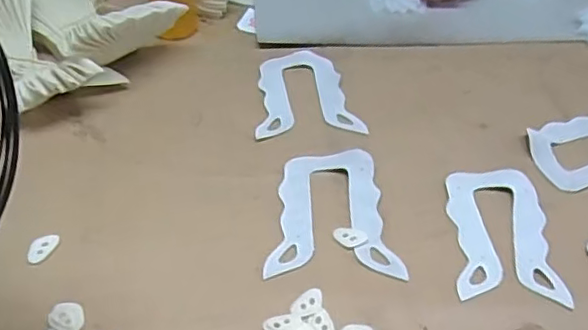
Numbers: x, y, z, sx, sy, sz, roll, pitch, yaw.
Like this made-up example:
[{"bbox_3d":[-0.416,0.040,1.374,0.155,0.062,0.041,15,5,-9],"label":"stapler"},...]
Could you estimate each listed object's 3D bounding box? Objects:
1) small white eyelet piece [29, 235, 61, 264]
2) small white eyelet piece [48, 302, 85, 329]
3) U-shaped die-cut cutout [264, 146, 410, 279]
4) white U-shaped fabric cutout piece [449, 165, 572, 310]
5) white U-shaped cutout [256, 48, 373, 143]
[{"bbox_3d":[-0.186,0.061,0.443,0.015,0.004,0.027,15,47,15],"label":"small white eyelet piece"},{"bbox_3d":[-0.151,0.102,0.401,0.025,0.004,0.021,26,50,24],"label":"small white eyelet piece"},{"bbox_3d":[0.026,0.035,0.464,0.095,0.013,0.118,-4,45,-4],"label":"U-shaped die-cut cutout"},{"bbox_3d":[0.159,0.050,0.460,0.073,0.005,0.124,4,45,3],"label":"white U-shaped fabric cutout piece"},{"bbox_3d":[0.010,-0.072,0.580,0.094,0.005,0.123,-4,45,-5],"label":"white U-shaped cutout"}]

